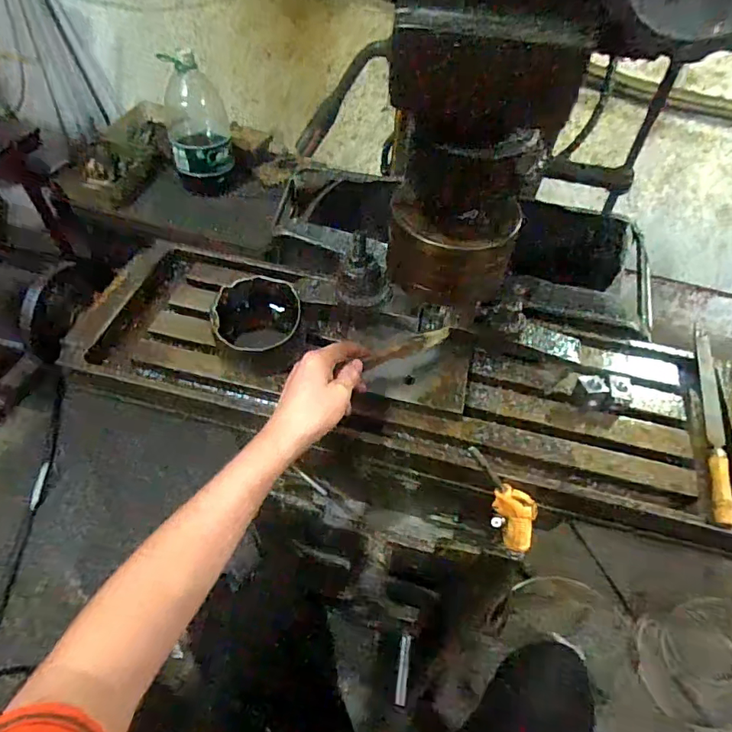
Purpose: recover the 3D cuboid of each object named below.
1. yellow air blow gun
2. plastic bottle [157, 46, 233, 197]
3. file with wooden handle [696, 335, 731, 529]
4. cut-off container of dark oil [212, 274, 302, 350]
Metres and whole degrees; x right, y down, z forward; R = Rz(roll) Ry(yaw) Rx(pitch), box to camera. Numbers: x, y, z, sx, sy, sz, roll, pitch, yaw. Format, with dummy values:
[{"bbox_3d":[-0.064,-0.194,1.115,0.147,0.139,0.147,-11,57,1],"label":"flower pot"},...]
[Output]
[{"bbox_3d":[0.161,0.154,0.528,0.048,0.208,0.024,6,48,32],"label":"yellow air blow gun"},{"bbox_3d":[-0.501,-0.705,1.445,0.175,0.375,0.193,-11,55,-12],"label":"plastic bottle"},{"bbox_3d":[0.405,0.061,0.561,0.021,0.022,0.273,18,54,9],"label":"file with wooden handle"},{"bbox_3d":[-0.132,-0.046,0.592,0.100,0.080,0.091,-4,54,-7],"label":"cut-off container of dark oil"}]

